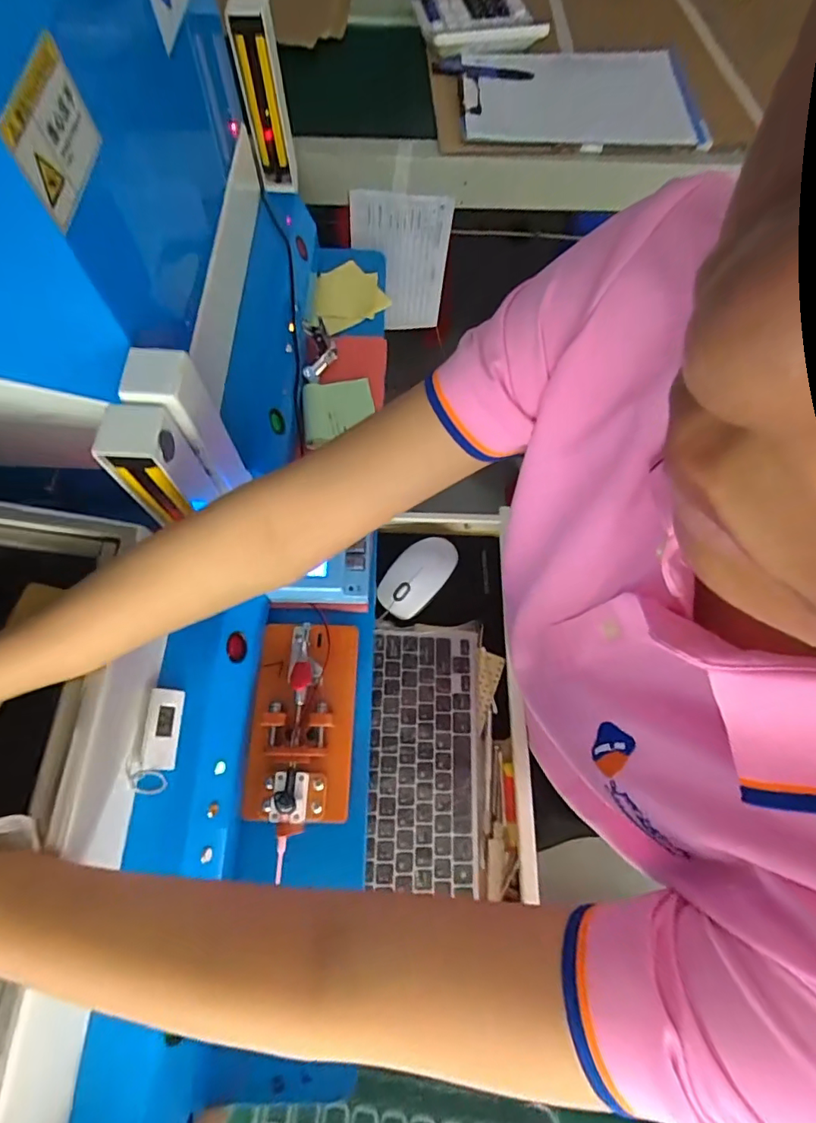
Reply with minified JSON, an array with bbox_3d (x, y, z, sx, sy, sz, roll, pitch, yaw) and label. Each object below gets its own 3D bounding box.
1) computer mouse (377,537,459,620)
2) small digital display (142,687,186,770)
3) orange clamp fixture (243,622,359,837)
[{"bbox_3d":[0.012,0.017,0.576,0.054,0.033,0.098,40,72,13],"label":"computer mouse"},{"bbox_3d":[-0.185,0.126,0.381,0.024,0.013,0.057,16,62,-37],"label":"small digital display"},{"bbox_3d":[-0.095,0.137,0.447,0.090,0.046,0.168,2,68,-1],"label":"orange clamp fixture"}]

